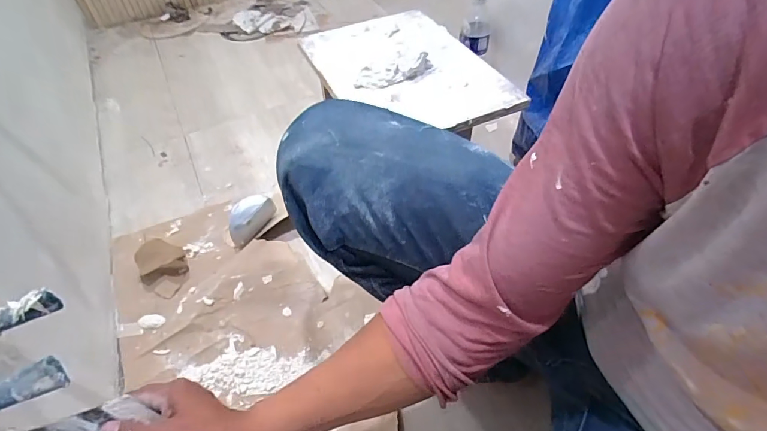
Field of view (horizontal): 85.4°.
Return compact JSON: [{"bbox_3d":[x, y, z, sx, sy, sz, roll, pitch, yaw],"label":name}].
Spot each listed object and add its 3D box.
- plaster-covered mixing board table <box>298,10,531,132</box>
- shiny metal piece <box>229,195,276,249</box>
[{"bbox_3d":[0.033,-0.280,0.764,0.288,0.036,0.388,-19,51,-14],"label":"plaster-covered mixing board table"},{"bbox_3d":[-0.263,0.005,0.816,0.048,0.051,0.110,30,57,26],"label":"shiny metal piece"}]

